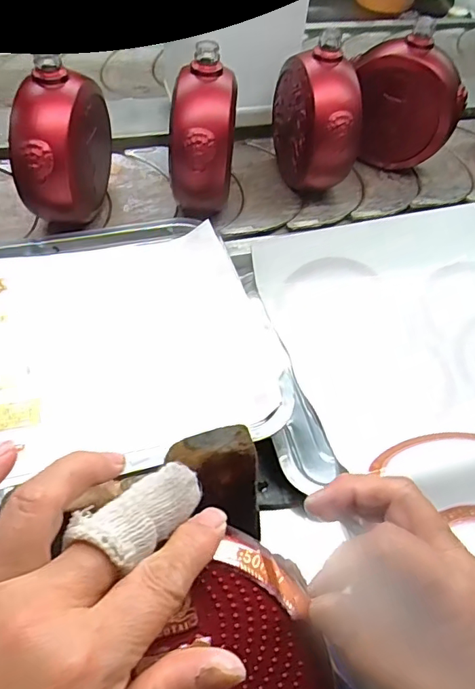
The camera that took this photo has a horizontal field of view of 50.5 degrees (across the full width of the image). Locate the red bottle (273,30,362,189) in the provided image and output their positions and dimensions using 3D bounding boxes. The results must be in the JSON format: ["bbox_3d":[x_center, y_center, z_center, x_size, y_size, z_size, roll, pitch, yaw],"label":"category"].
[{"bbox_3d":[0.090,-0.237,0.553,0.060,0.145,0.130,-11,54,-13],"label":"red bottle"}]

